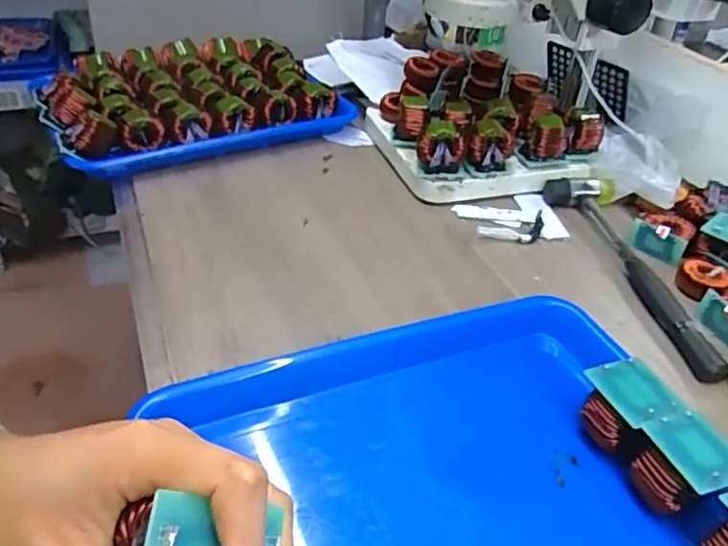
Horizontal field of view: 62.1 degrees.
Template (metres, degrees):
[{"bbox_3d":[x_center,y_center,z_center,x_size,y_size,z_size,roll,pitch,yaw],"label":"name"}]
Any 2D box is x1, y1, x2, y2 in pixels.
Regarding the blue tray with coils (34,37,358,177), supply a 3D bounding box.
[{"bbox_3d":[-0.202,-0.207,0.716,0.326,0.062,0.231,-19,44,-27],"label":"blue tray with coils"}]

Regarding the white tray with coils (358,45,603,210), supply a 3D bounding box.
[{"bbox_3d":[0.131,-0.170,0.684,0.216,0.090,0.189,-8,40,-16],"label":"white tray with coils"}]

